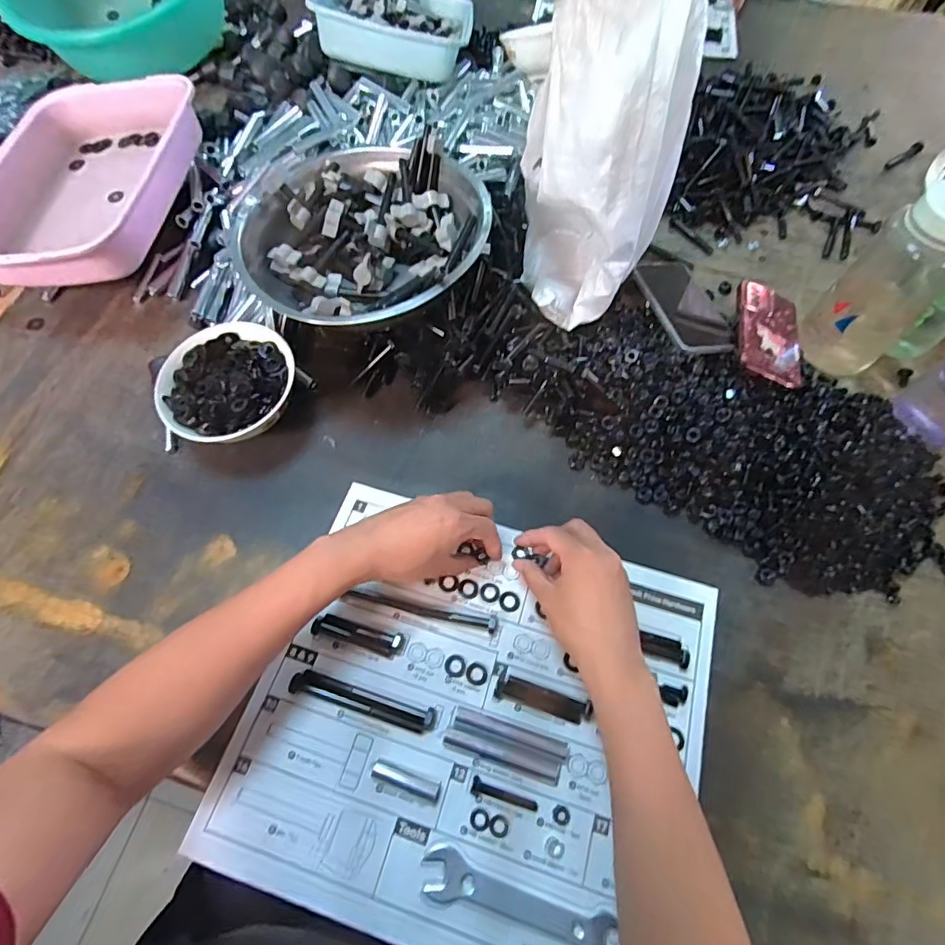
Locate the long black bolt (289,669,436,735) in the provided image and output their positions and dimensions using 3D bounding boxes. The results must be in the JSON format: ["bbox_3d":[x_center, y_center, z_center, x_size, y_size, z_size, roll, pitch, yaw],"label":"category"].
[{"bbox_3d":[-0.094,0.196,0.440,0.123,0.013,0.020,14,64,7],"label":"long black bolt"}]

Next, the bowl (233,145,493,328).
[{"bbox_3d":[-0.111,-0.242,0.540,0.242,0.073,0.242,0,63,0],"label":"bowl"}]

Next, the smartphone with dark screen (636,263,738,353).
[{"bbox_3d":[0.263,-0.206,0.636,0.085,0.007,0.169,-4,54,-12],"label":"smartphone with dark screen"}]

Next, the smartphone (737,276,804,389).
[{"bbox_3d":[0.354,-0.167,0.608,0.079,0.013,0.169,24,56,-1],"label":"smartphone"}]

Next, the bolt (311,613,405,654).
[{"bbox_3d":[-0.103,0.146,0.466,0.080,0.014,0.019,11,64,6],"label":"bolt"}]

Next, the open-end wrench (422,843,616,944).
[{"bbox_3d":[0.034,0.322,0.381,0.149,0.006,0.033,17,65,9],"label":"open-end wrench"}]

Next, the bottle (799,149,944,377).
[{"bbox_3d":[0.437,-0.193,0.535,0.080,0.198,0.095,-41,70,-18],"label":"bottle"}]

